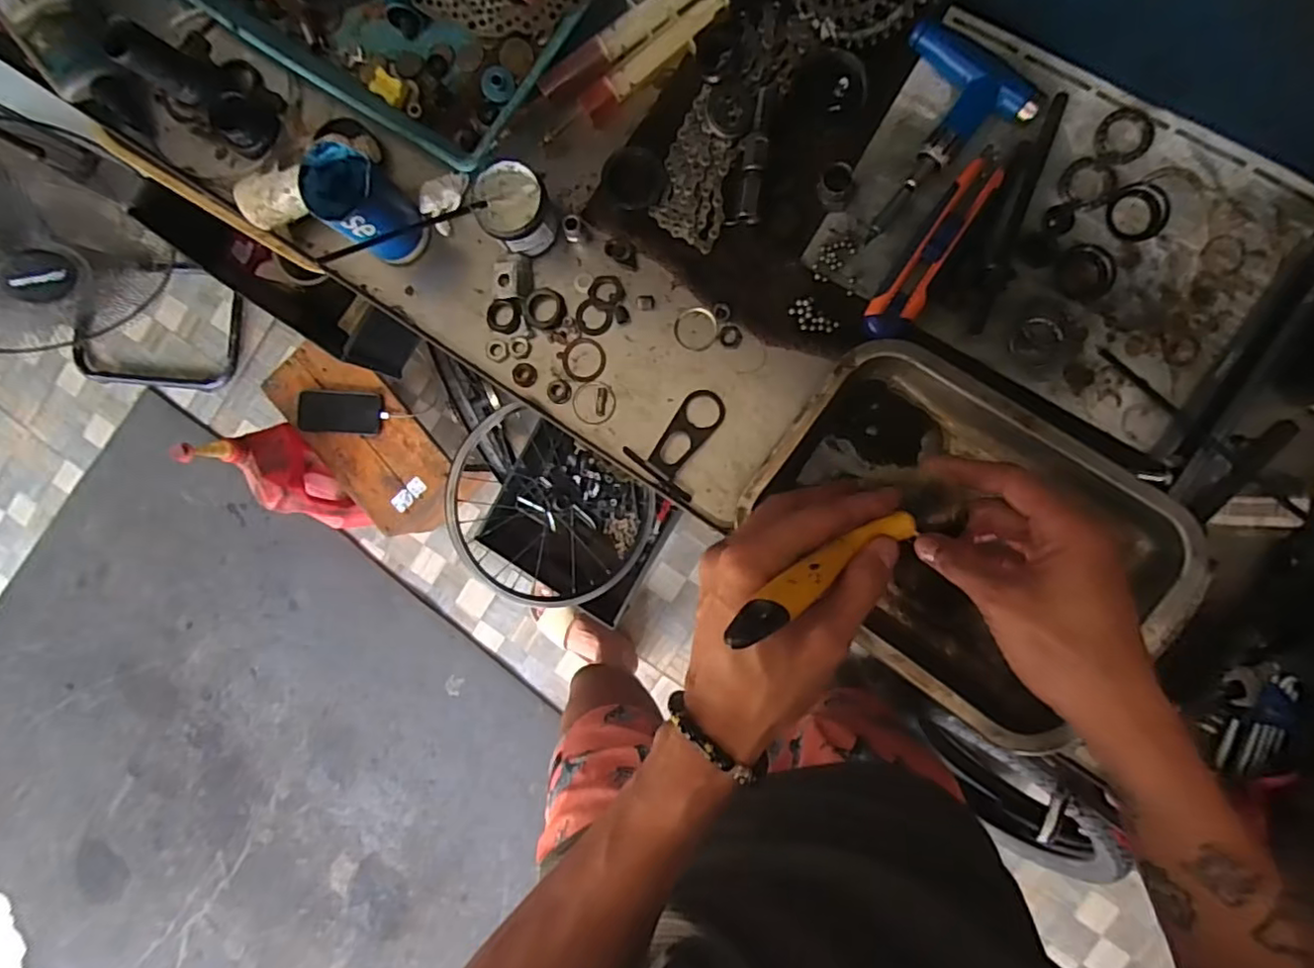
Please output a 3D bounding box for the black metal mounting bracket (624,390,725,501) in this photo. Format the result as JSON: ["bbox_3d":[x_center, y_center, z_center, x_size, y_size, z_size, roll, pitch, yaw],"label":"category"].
[{"bbox_3d":[0.023,-0.034,0.477,0.059,0.019,0.079,40,96,5],"label":"black metal mounting bracket"}]

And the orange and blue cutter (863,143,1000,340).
[{"bbox_3d":[0.199,-0.169,0.453,0.030,0.017,0.147,33,96,6],"label":"orange and blue cutter"}]

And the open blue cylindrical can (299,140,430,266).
[{"bbox_3d":[-0.215,-0.206,0.472,0.060,0.088,0.057,0,92,8],"label":"open blue cylindrical can"}]

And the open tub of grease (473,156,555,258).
[{"bbox_3d":[-0.105,-0.207,0.478,0.057,0.044,0.051,44,97,5],"label":"open tub of grease"}]

